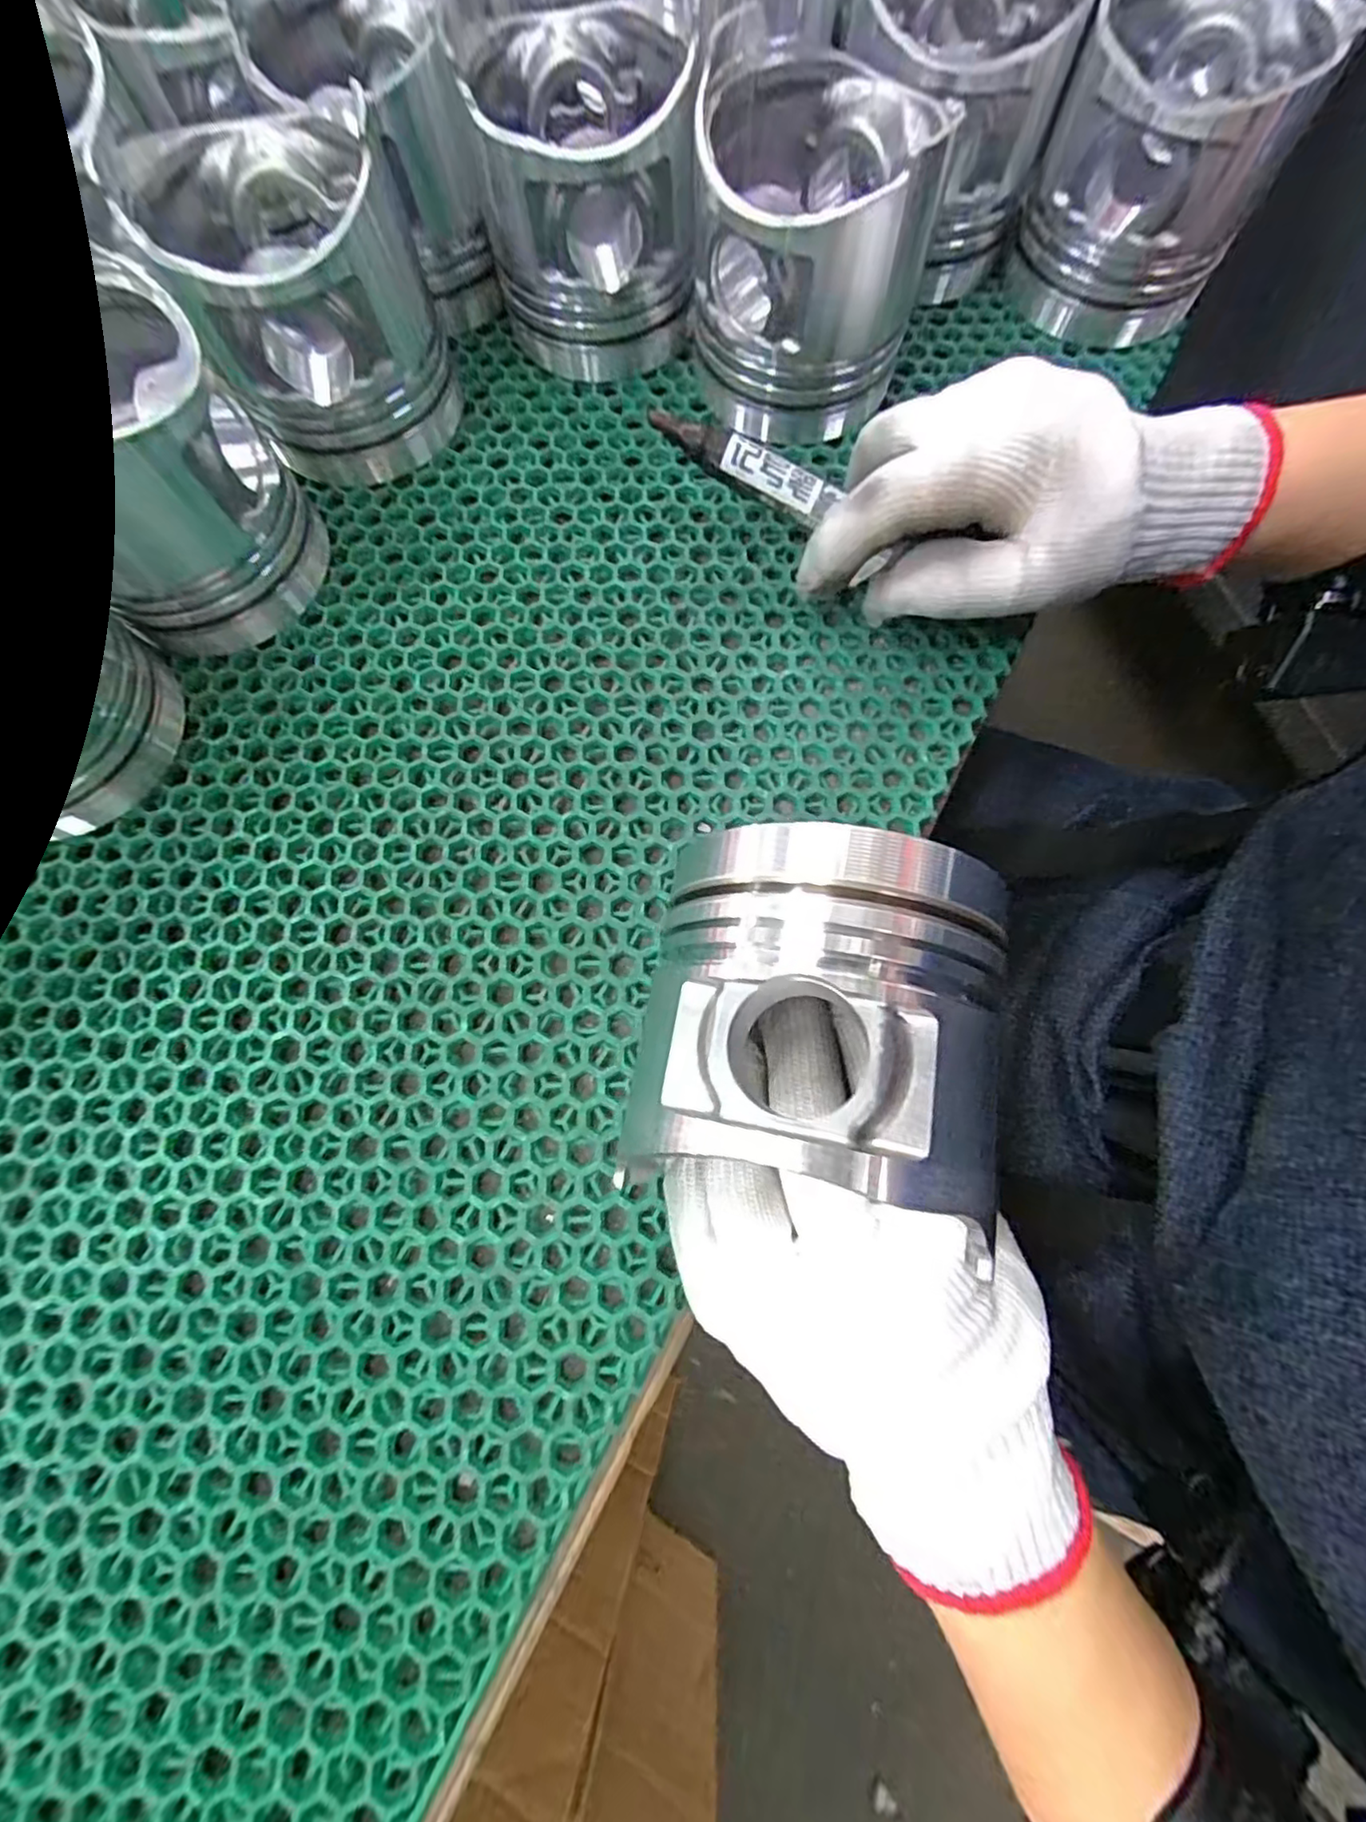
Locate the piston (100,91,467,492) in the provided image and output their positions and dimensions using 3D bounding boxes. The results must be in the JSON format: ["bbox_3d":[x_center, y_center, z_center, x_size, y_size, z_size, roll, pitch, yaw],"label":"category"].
[{"bbox_3d":[-0.145,-0.237,0.246,0.085,0.081,0.087,0,76,0],"label":"piston"}]

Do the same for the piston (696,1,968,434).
[{"bbox_3d":[0.049,-0.256,0.249,0.086,0.084,0.090,12,76,3],"label":"piston"}]

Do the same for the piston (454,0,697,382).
[{"bbox_3d":[-0.039,-0.293,0.260,0.084,0.080,0.087,-7,76,-2],"label":"piston"}]

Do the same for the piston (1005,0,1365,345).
[{"bbox_3d":[0.199,-0.316,0.264,0.087,0.085,0.094,25,77,6],"label":"piston"}]

